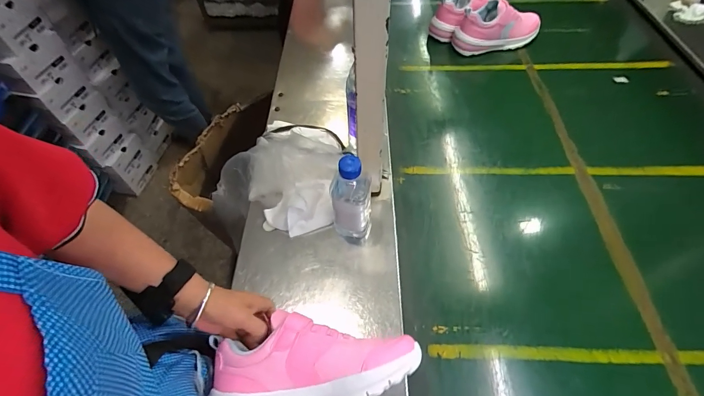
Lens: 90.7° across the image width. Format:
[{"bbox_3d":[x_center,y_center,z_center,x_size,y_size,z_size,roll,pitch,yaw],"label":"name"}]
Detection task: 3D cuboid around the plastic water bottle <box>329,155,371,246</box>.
[{"bbox_3d":[-0.001,0.002,0.546,0.064,0.161,0.068,-2,55,1],"label":"plastic water bottle"}]

